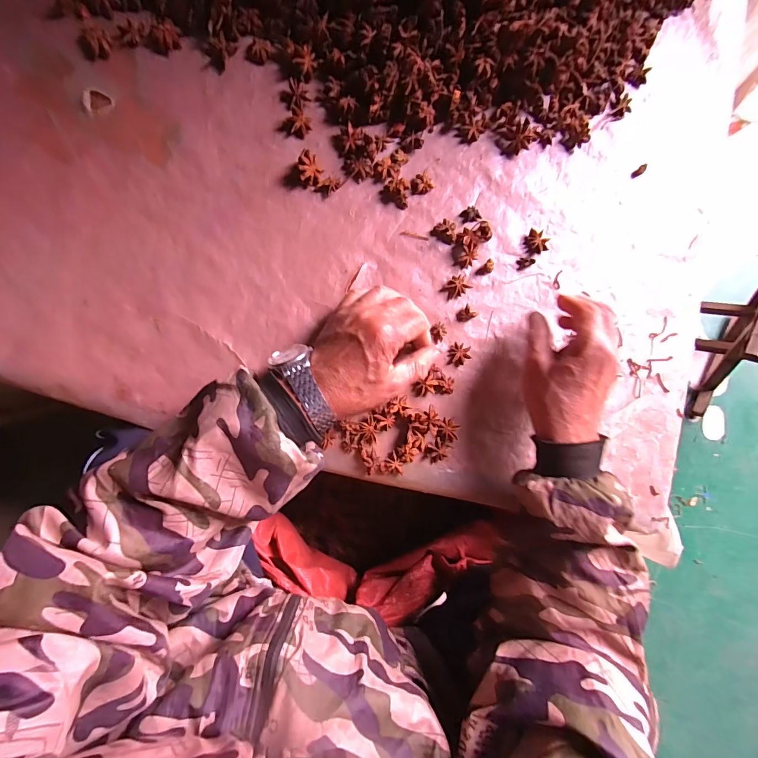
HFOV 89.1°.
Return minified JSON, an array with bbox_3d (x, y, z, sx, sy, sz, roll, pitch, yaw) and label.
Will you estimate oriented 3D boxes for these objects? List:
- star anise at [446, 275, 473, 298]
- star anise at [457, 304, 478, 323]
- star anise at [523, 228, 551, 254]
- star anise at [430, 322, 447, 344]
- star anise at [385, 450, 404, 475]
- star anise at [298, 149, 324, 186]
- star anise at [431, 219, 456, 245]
[{"bbox_3d":[0.086,-0.100,0.411,0.024,0.006,0.021,-31,92,-10],"label":"star anise"},{"bbox_3d":[0.093,-0.068,0.409,0.020,0.008,0.016,-41,93,-9],"label":"star anise"},{"bbox_3d":[0.177,-0.152,0.427,0.027,0.010,0.022,38,82,-5],"label":"star anise"},{"bbox_3d":[0.063,-0.049,0.404,0.020,0.005,0.016,-45,94,-9],"label":"star anise"},{"bbox_3d":[0.016,0.087,0.389,0.015,0.006,0.024,-37,93,-9],"label":"star anise"},{"bbox_3d":[-0.068,-0.209,0.383,0.026,0.012,0.029,-8,122,-43],"label":"star anise"},{"bbox_3d":[0.071,-0.158,0.409,0.026,0.012,0.020,27,83,-7],"label":"star anise"}]

